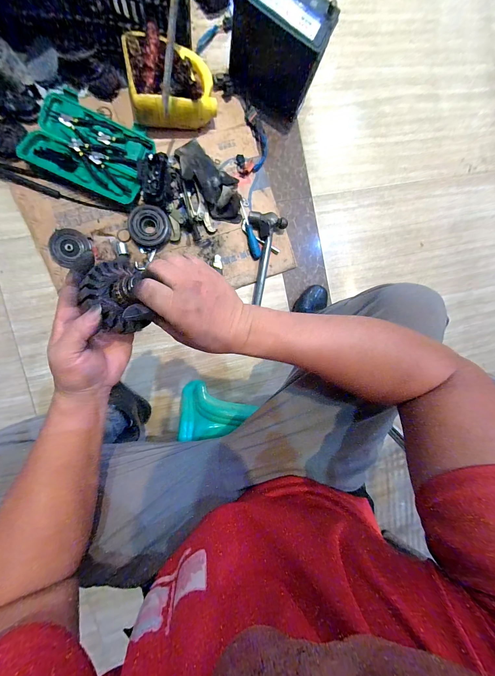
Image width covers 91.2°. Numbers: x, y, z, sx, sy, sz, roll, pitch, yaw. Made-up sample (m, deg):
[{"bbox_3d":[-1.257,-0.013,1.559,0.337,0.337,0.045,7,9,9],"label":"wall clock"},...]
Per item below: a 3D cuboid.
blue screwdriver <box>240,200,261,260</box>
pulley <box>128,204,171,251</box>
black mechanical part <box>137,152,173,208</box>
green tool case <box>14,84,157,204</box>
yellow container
[{"bbox_3d":[0.010,-0.333,0.750,0.031,0.023,0.177,-14,93,-9],"label":"blue screwdriver"},{"bbox_3d":[-0.283,-0.318,0.703,0.111,0.050,0.111,0,91,-9],"label":"pulley"},{"bbox_3d":[-0.254,-0.433,0.667,0.085,0.054,0.127,-11,94,-8],"label":"black mechanical part"},{"bbox_3d":[-0.435,-0.531,0.682,0.307,0.034,0.225,22,87,-9],"label":"green tool case"},{"bbox_3d":[-0.201,-0.683,0.662,0.220,0.126,0.180,-6,93,-9],"label":"yellow container"}]

